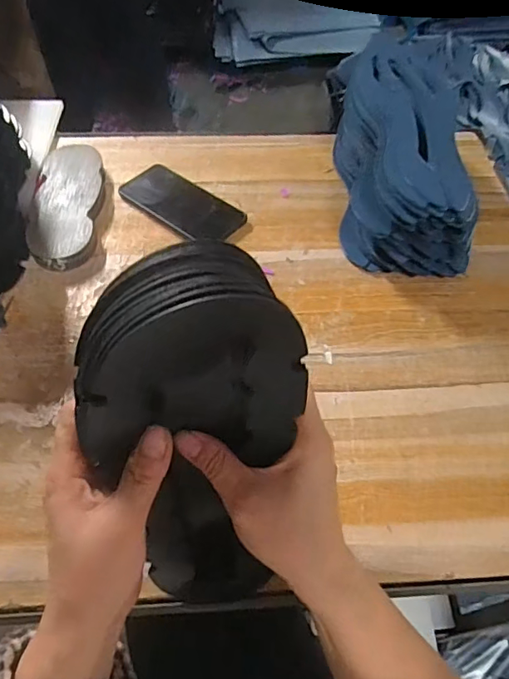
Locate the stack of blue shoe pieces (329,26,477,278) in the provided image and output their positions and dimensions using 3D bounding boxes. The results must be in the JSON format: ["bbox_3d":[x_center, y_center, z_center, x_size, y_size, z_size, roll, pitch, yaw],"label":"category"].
[{"bbox_3d":[0.174,-0.206,0.600,0.128,0.126,0.259,0,56,-3],"label":"stack of blue shoe pieces"}]

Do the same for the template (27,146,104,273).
[{"bbox_3d":[-0.225,-0.163,0.607,0.078,0.019,0.201,-2,56,-5],"label":"template"}]

